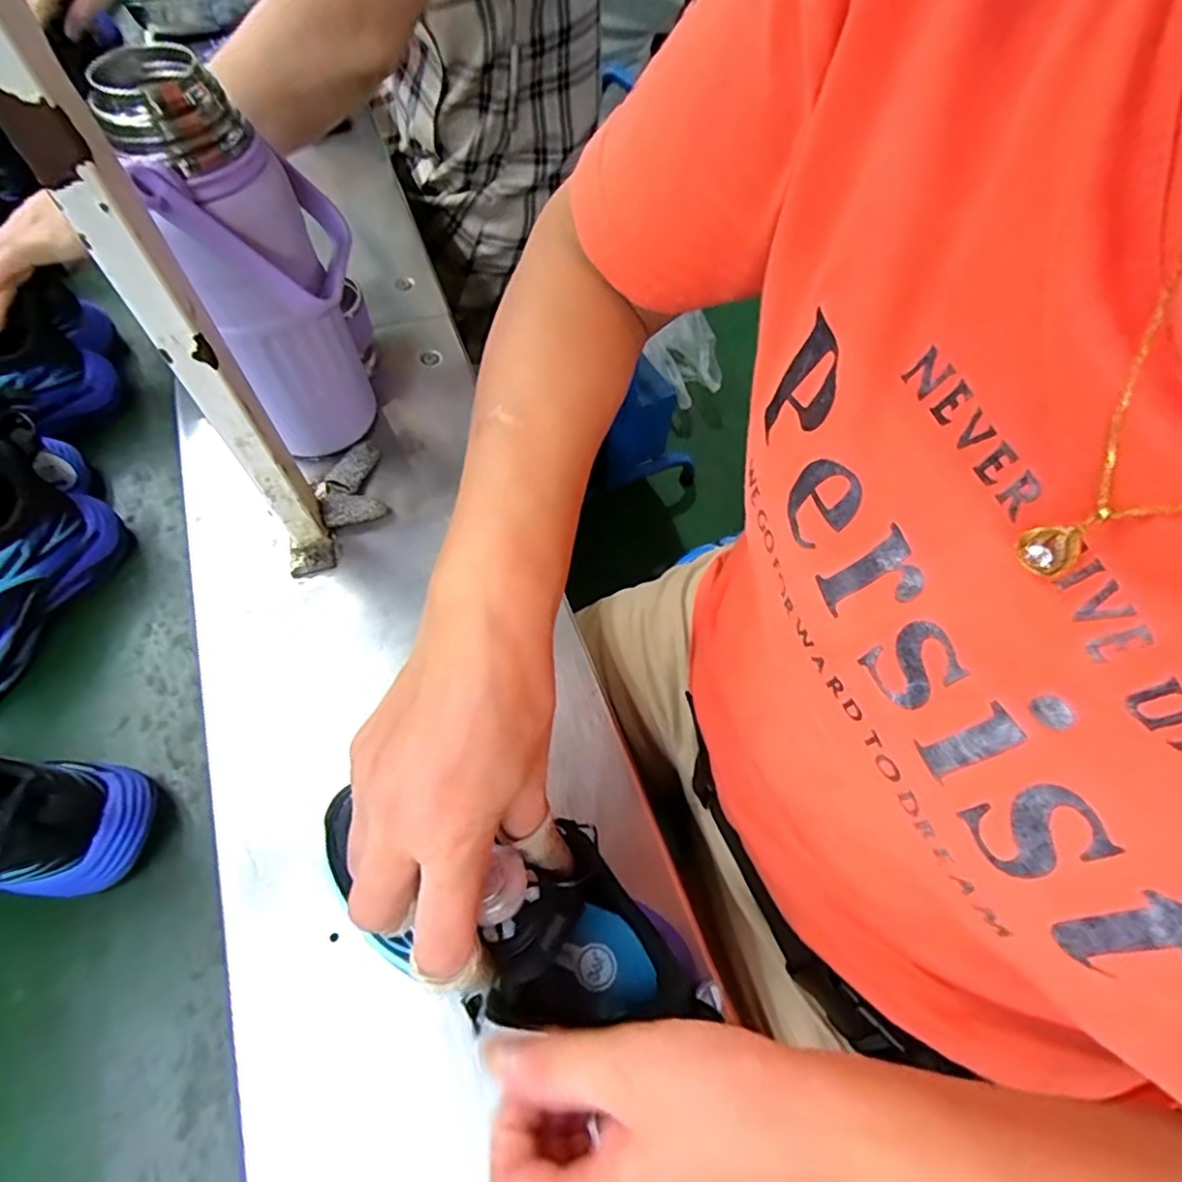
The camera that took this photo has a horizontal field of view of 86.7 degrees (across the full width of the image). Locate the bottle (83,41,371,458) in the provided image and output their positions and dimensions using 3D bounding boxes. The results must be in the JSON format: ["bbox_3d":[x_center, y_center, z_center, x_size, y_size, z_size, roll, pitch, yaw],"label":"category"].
[{"bbox_3d":[-0.193,-0.192,0.402,0.086,0.230,0.081,-14,63,-8],"label":"bottle"}]

